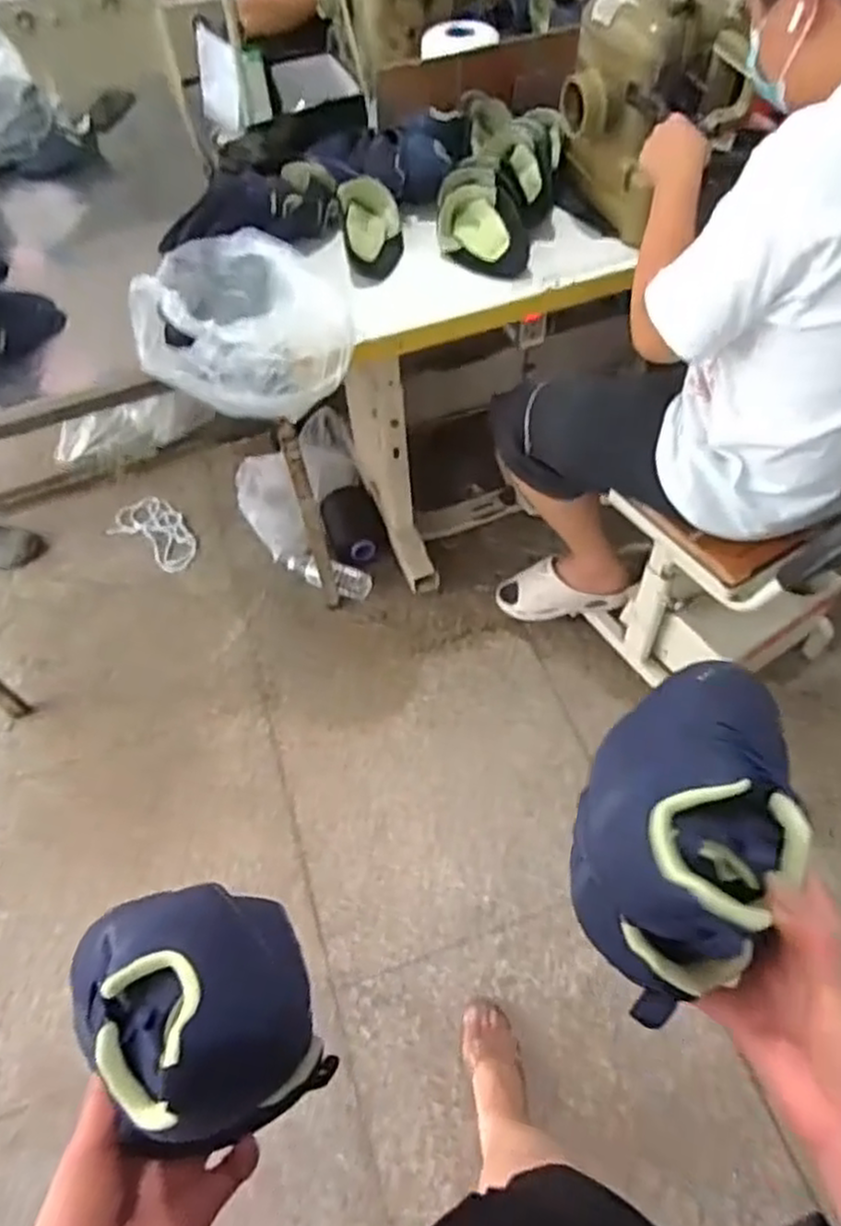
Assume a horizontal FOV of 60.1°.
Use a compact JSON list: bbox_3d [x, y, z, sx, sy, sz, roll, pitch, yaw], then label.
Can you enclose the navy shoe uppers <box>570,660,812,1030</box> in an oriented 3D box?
[{"bbox_3d":[0.147,0.097,0.383,0.102,0.093,0.198,14,59,14],"label":"navy shoe uppers"}]

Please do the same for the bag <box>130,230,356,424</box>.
[{"bbox_3d":[-0.275,-0.447,1.110,0.314,0.151,0.321,-23,56,-11],"label":"bag"}]

